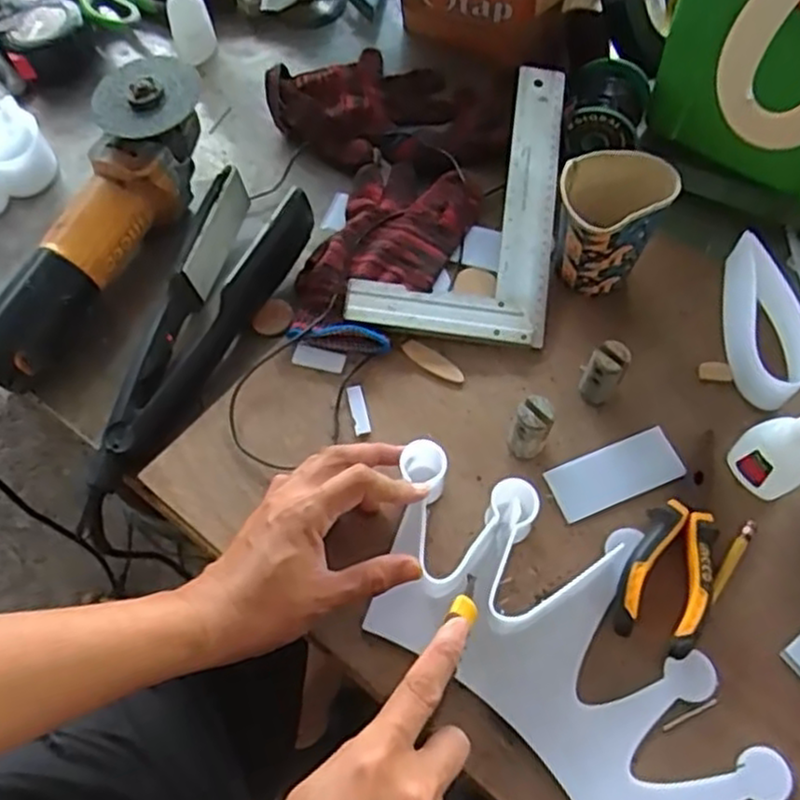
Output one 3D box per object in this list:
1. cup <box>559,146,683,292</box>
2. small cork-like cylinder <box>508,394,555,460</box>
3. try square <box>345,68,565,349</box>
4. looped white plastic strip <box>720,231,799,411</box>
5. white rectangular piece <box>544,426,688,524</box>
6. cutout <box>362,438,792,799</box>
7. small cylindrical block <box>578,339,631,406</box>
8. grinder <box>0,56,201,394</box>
[{"bbox_3d":[0.159,-0.124,0.552,0.073,0.095,0.069,-1,62,1],"label":"cup"},{"bbox_3d":[0.089,0.020,0.501,0.024,0.055,0.023,-1,62,1],"label":"small cork-like cylinder"},{"bbox_3d":[0.052,-0.168,0.593,0.150,0.010,0.252,9,72,-1],"label":"try square"},{"bbox_3d":[0.265,-0.061,0.545,0.042,0.047,0.132,-6,62,-2],"label":"looped white plastic strip"},{"bbox_3d":[0.150,0.051,0.513,0.091,0.005,0.039,-20,63,-9],"label":"white rectangular piece"},{"bbox_3d":[0.095,0.141,0.449,0.150,0.043,0.280,-39,73,-17],"label":"cutout"},{"bbox_3d":[0.144,-0.019,0.519,0.026,0.054,0.023,26,65,15],"label":"small cylindrical block"},{"bbox_3d":[-0.245,-0.123,0.571,0.078,0.093,0.326,18,64,10],"label":"grinder"}]

